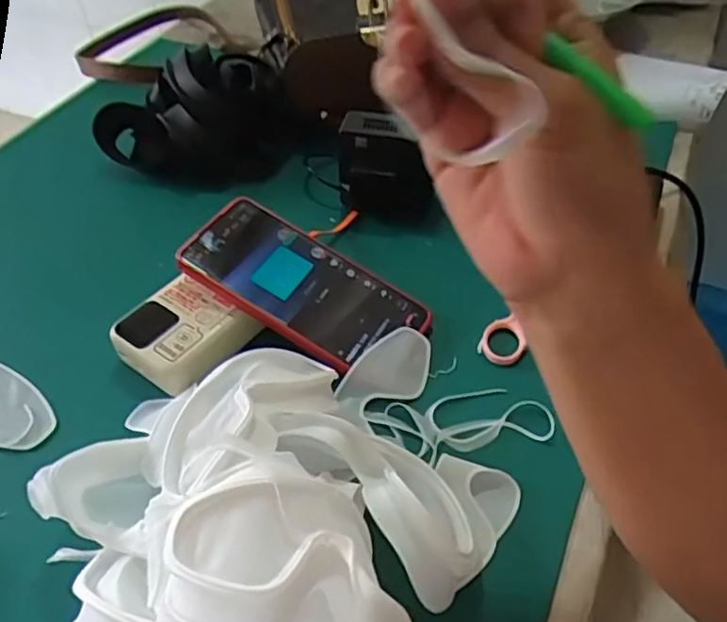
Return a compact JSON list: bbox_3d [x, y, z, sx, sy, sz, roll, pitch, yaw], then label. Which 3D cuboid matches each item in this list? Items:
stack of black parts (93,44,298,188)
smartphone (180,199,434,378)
[{"bbox_3d":[-0.155,-0.177,0.586,0.157,0.078,0.104,18,50,19],"label":"stack of black parts"},{"bbox_3d":[-0.042,-0.016,0.440,0.160,0.009,0.077,31,57,8],"label":"smartphone"}]

